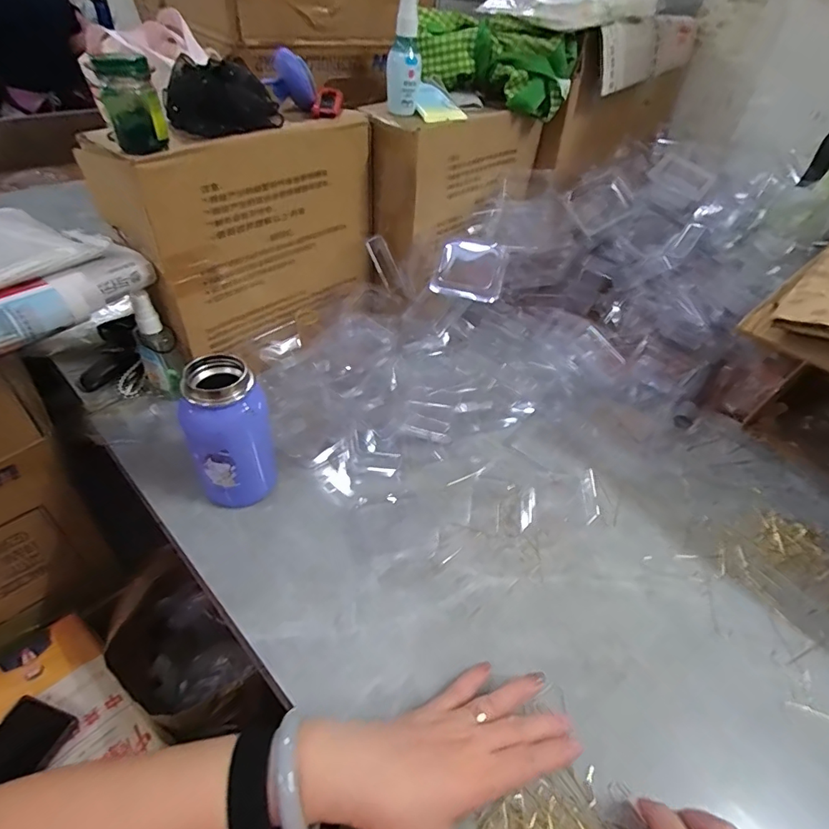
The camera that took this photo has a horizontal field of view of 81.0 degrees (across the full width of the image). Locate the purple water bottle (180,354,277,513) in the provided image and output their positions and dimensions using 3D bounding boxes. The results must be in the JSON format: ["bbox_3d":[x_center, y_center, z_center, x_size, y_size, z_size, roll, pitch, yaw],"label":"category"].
[{"bbox_3d":[-0.167,0.023,0.448,0.065,0.144,0.062,0,43,-6],"label":"purple water bottle"}]

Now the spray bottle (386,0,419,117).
[{"bbox_3d":[-0.012,-0.408,0.548,0.036,0.118,0.029,3,43,-3],"label":"spray bottle"}]

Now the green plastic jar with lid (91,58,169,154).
[{"bbox_3d":[-0.237,-0.261,0.409,0.042,0.065,0.036,-15,47,-21],"label":"green plastic jar with lid"}]

